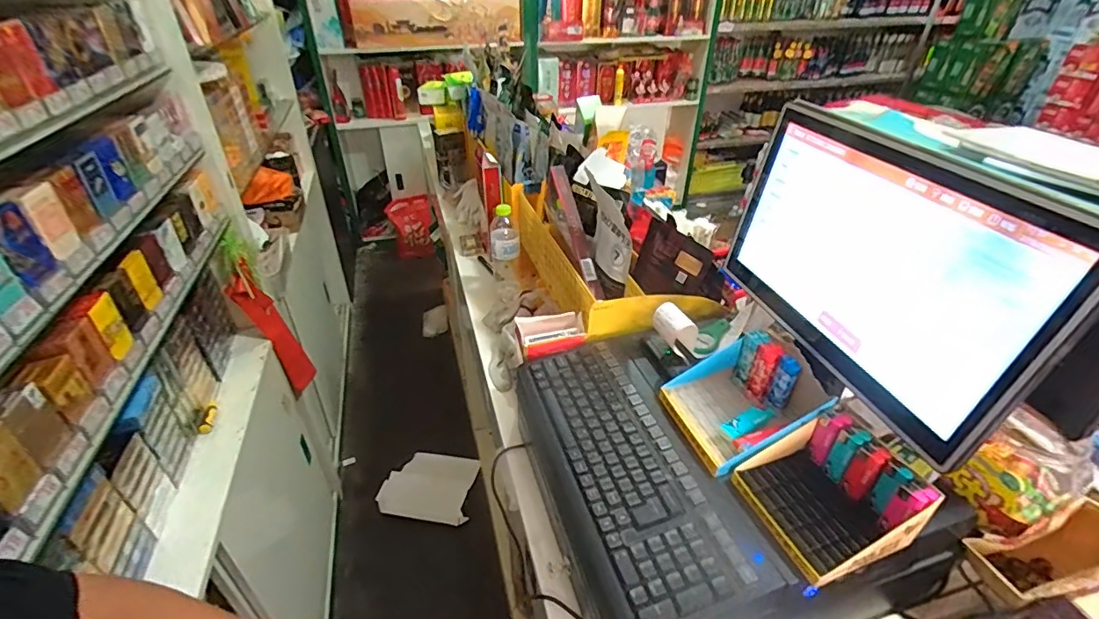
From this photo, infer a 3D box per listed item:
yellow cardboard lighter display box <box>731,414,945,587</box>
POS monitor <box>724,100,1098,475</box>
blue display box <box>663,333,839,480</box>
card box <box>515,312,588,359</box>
[{"bbox_3d":[0.280,0.182,0.506,0.124,0.077,0.132,-12,37,-17],"label":"yellow cardboard lighter display box"},{"bbox_3d":[0.332,-0.051,0.537,0.044,0.236,0.376,-8,36,-12],"label":"POS monitor"},{"bbox_3d":[0.232,0.104,0.607,0.149,0.083,0.145,-11,37,-16],"label":"blue display box"},{"bbox_3d":[0.006,0.036,0.788,0.109,0.030,0.092,-9,36,-13],"label":"card box"}]

